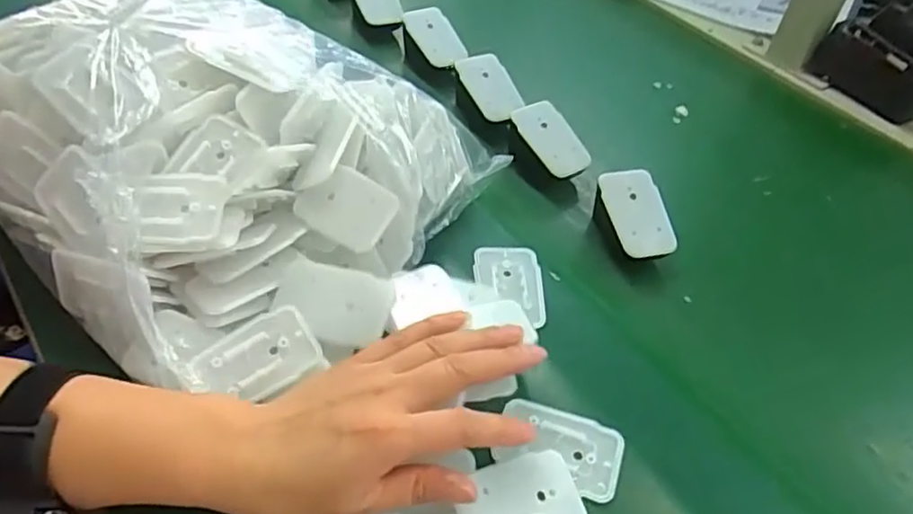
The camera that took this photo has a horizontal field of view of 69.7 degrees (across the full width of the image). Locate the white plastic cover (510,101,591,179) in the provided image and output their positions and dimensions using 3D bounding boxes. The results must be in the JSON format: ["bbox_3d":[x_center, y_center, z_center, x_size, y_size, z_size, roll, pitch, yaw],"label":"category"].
[{"bbox_3d":[0.078,-0.096,0.534,0.033,0.007,0.069,-38,88,2],"label":"white plastic cover"}]

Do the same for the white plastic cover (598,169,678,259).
[{"bbox_3d":[0.131,-0.032,0.476,0.040,0.005,0.067,-14,75,-3],"label":"white plastic cover"}]

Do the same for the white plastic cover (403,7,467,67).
[{"bbox_3d":[-0.020,-0.213,0.634,0.036,0.062,0.011,-31,20,15],"label":"white plastic cover"}]

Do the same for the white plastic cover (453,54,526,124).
[{"bbox_3d":[0.030,-0.151,0.576,0.039,0.006,0.063,-37,96,-16],"label":"white plastic cover"}]

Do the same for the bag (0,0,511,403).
[{"bbox_3d":[-0.171,-0.082,0.426,0.331,0.107,0.242,28,50,17],"label":"bag"}]

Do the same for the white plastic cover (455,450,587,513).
[{"bbox_3d":[0.033,0.124,0.332,0.065,0.005,0.041,-9,60,-27],"label":"white plastic cover"}]

